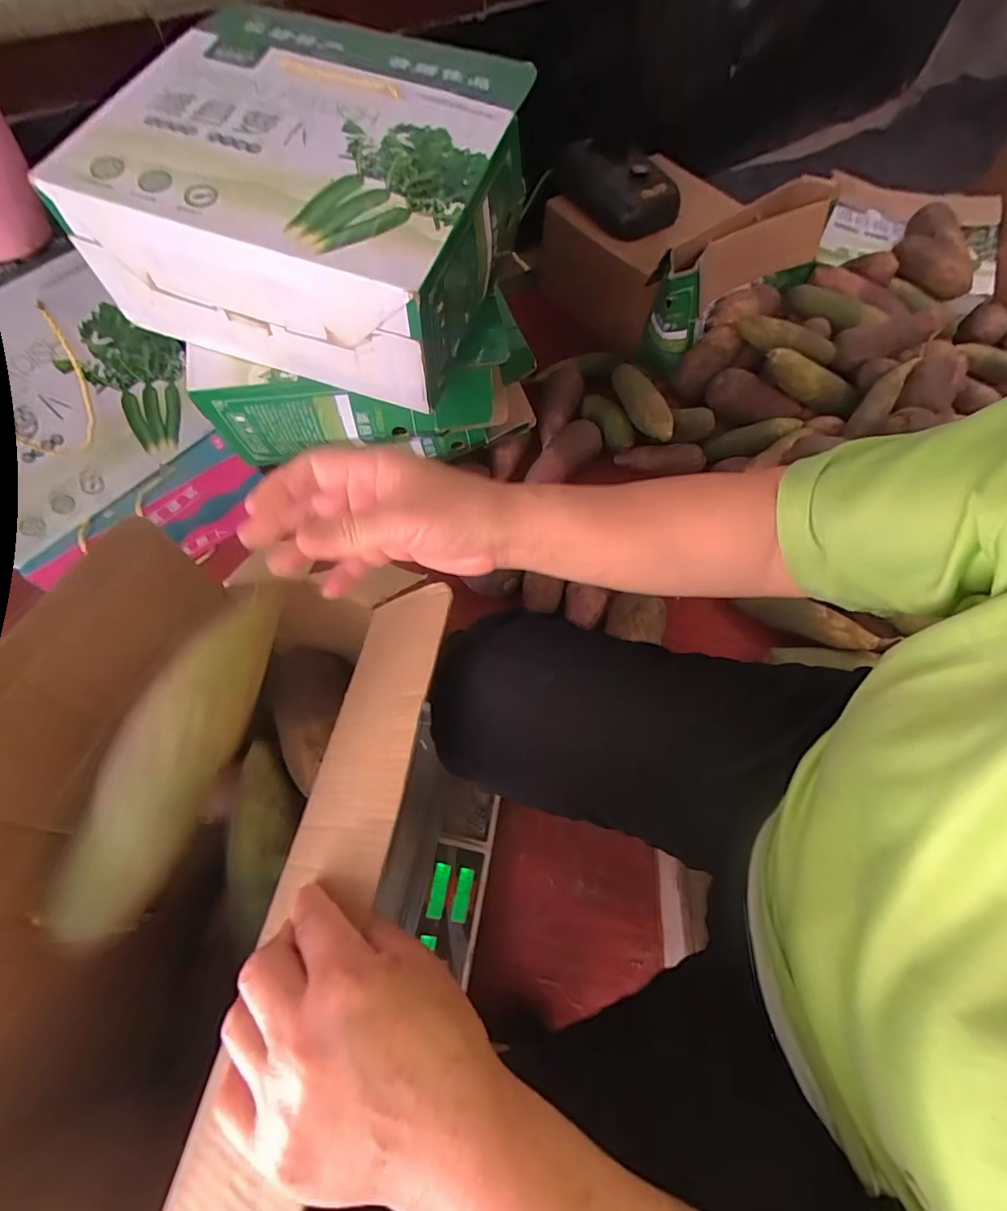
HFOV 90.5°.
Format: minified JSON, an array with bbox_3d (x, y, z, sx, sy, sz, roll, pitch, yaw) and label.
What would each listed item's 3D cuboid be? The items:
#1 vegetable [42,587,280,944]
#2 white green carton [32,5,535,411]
[{"bbox_3d":[-0.177,0.085,0.268,0.041,0.043,0.199,25,84,12],"label":"vegetable"},{"bbox_3d":[-0.171,-0.424,0.520,0.343,0.155,0.359,19,64,8],"label":"white green carton"}]

